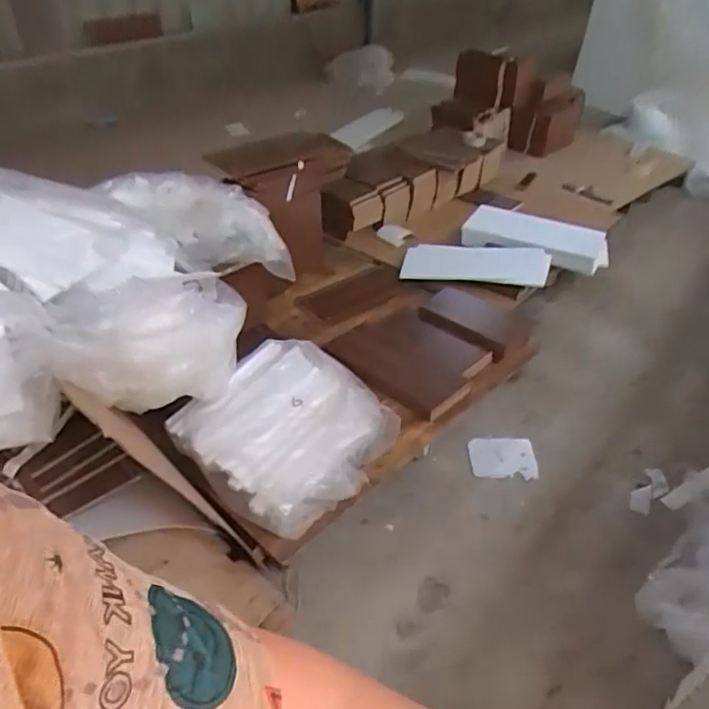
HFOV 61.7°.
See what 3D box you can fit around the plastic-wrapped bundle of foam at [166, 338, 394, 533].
[{"bbox_3d":[-0.162,0.176,1.550,0.453,0.202,0.510,27,45,27],"label":"plastic-wrapped bundle of foam"}]

